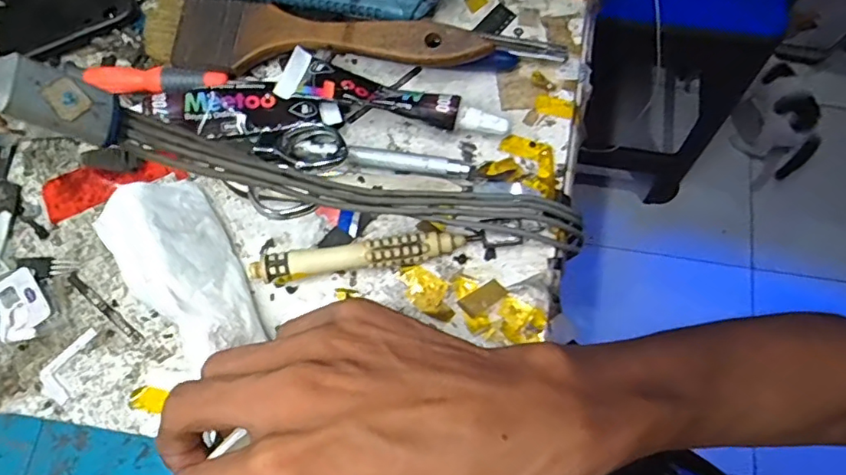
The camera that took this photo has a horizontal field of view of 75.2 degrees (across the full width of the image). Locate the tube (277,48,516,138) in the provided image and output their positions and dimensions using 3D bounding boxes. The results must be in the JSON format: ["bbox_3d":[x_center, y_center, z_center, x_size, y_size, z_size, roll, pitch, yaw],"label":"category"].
[{"bbox_3d":[-0.014,-0.064,0.263,0.109,0.018,0.026,16,74,6],"label":"tube"}]

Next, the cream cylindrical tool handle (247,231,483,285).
[{"bbox_3d":[-0.025,0.009,0.242,0.098,0.015,0.012,-9,73,-2],"label":"cream cylindrical tool handle"}]

